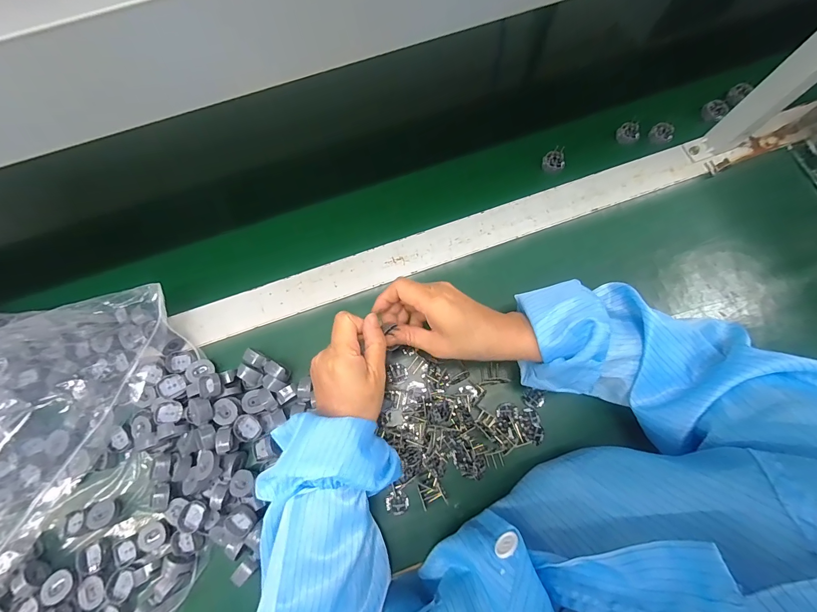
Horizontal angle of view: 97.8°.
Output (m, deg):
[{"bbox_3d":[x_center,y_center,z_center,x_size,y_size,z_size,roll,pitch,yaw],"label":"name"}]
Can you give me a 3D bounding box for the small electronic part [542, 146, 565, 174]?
[{"bbox_3d":[0.196,-0.195,0.477,0.027,0.016,0.030,13,76,5],"label":"small electronic part"}]

